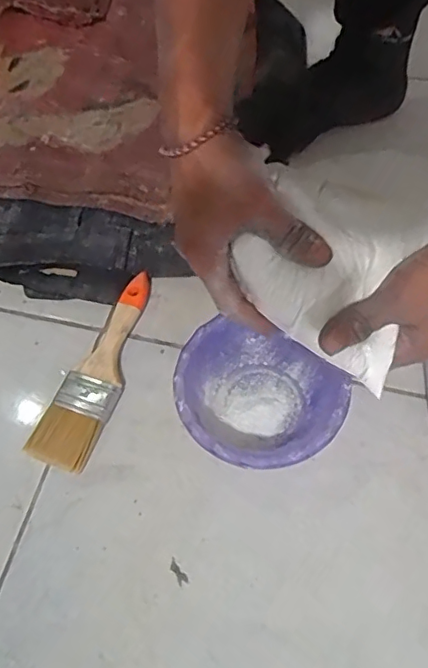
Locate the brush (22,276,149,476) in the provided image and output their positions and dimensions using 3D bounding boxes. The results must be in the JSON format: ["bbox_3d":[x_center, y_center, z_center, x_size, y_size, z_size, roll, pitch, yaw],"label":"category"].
[{"bbox_3d":[-0.097,0.029,0.484,0.050,0.025,0.178,19,62,14],"label":"brush"}]

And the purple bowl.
[{"bbox_3d":[0.036,0.053,0.440,0.125,0.058,0.116,-1,59,2],"label":"purple bowl"}]

